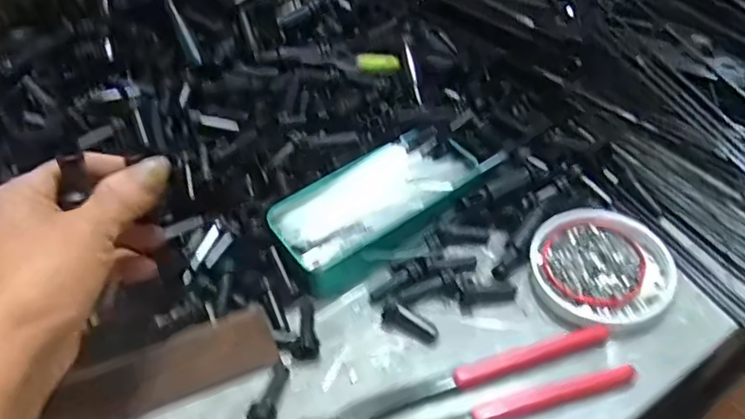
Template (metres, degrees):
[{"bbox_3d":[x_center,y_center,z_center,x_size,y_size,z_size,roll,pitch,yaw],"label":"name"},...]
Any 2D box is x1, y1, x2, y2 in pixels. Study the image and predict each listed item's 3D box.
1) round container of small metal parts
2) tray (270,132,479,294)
[{"bbox_3d":[0.150,0.036,0.408,0.089,0.014,0.092,-3,47,3],"label":"round container of small metal parts"},{"bbox_3d":[0.006,-0.005,0.441,0.147,0.029,0.074,-29,51,-20],"label":"tray"}]

